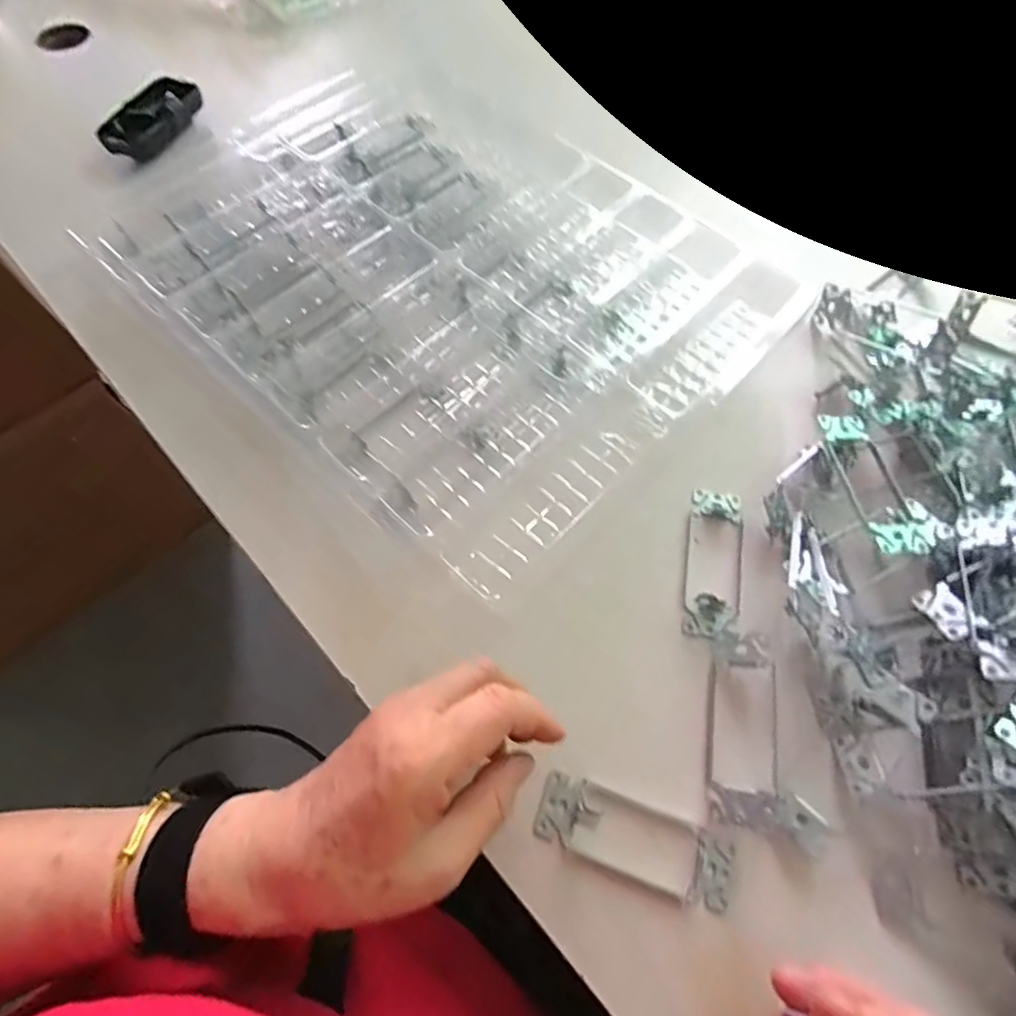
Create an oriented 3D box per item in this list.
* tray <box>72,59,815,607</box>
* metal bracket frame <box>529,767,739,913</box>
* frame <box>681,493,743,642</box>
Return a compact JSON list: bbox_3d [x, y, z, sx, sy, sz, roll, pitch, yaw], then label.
[{"bbox_3d":[-0.060,-0.195,0.433,0.501,0.064,0.352,38,71,14],"label":"tray"},{"bbox_3d":[0.069,0.179,0.290,0.106,0.015,0.038,20,68,7],"label":"metal bracket frame"},{"bbox_3d":[0.139,0.033,0.356,0.038,0.020,0.104,12,65,5],"label":"frame"}]

